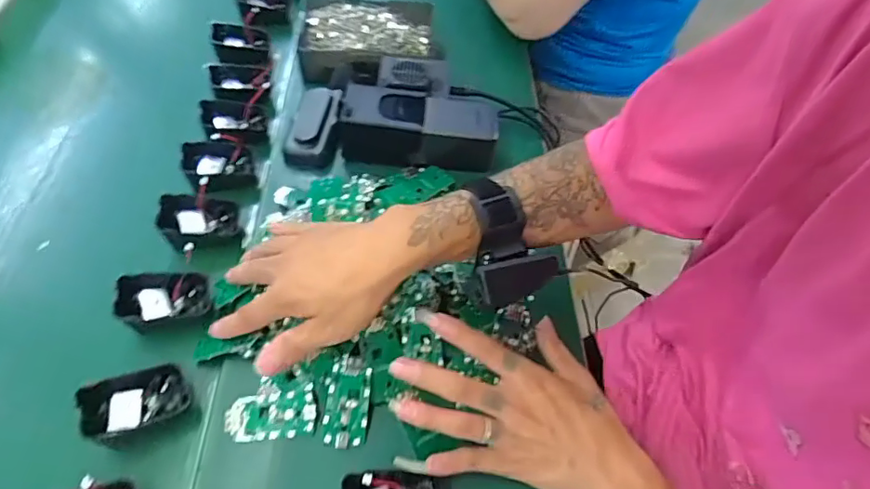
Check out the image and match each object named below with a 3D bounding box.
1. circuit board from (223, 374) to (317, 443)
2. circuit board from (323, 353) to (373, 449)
[{"bbox_3d":[-0.122,0.123,0.393,0.064,0.011,0.043,-7,67,-5],"label":"circuit board"},{"bbox_3d":[-0.065,0.118,0.393,0.032,0.004,0.064,6,76,-6],"label":"circuit board"}]

